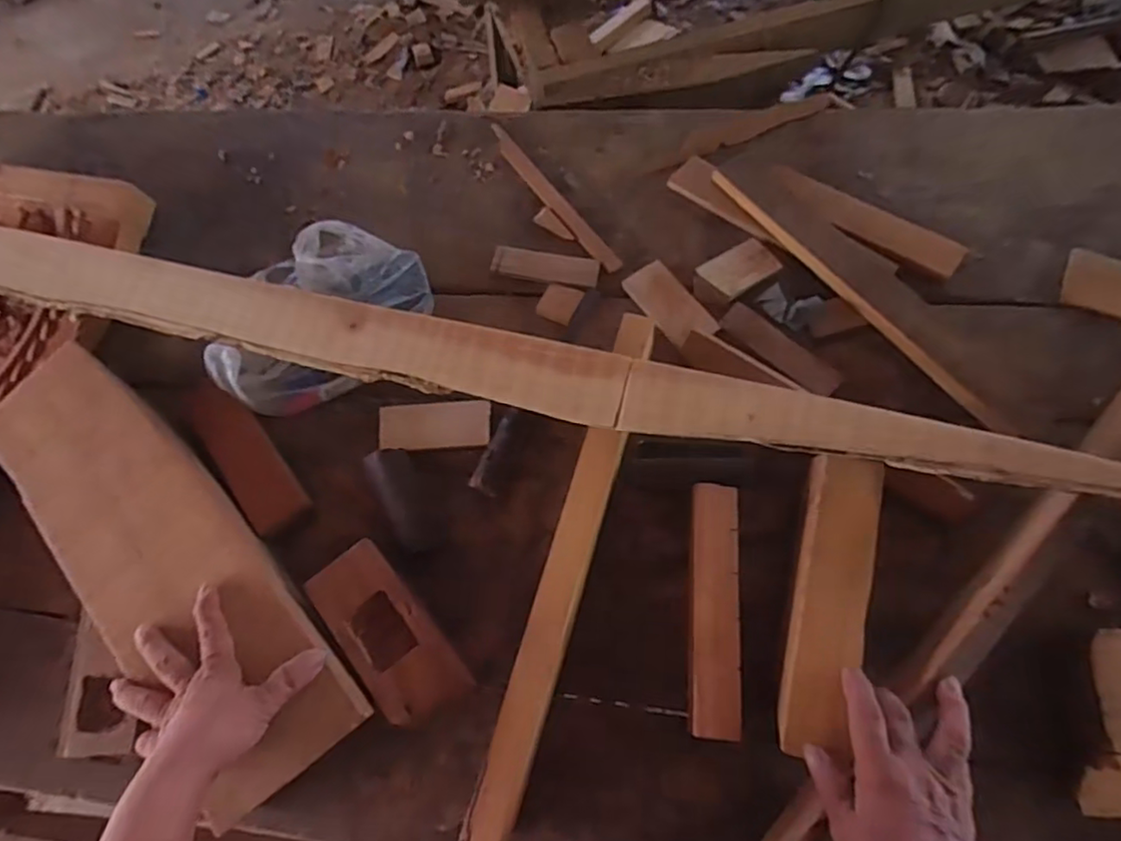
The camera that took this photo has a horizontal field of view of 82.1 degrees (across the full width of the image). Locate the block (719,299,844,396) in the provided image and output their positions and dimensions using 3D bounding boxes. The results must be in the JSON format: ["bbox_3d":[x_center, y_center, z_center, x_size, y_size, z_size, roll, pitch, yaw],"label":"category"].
[{"bbox_3d":[0.214,-0.069,0.629,0.125,0.016,0.032,40,71,22],"label":"block"}]

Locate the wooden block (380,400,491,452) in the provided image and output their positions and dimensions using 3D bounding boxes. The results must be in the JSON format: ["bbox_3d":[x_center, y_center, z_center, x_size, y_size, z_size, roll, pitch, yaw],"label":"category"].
[{"bbox_3d":[-0.122,0.005,0.624,0.106,0.012,0.048,-6,61,1],"label":"wooden block"}]

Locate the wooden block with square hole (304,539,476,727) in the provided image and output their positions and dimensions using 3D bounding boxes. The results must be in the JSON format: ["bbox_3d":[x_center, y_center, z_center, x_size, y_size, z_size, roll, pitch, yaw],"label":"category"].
[{"bbox_3d":[-0.141,0.172,0.523,0.067,0.031,0.149,-37,67,-12],"label":"wooden block with square hole"}]

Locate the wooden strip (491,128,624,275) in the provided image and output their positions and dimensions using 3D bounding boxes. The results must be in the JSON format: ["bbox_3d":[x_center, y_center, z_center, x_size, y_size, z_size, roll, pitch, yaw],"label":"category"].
[{"bbox_3d":[-0.011,-0.260,0.739,0.024,0.008,0.263,-30,63,-11],"label":"wooden strip"}]

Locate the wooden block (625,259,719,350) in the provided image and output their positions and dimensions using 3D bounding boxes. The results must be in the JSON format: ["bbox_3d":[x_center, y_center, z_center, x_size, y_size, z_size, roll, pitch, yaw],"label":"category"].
[{"bbox_3d":[0.110,-0.118,0.654,0.047,0.012,0.106,-29,63,-11],"label":"wooden block"}]

